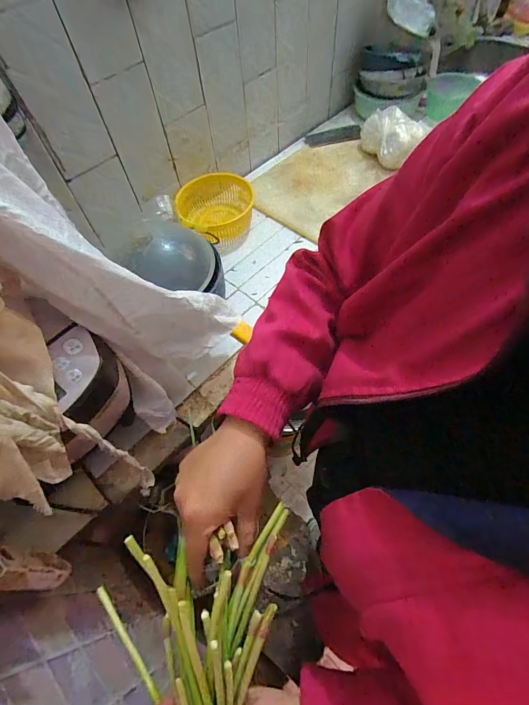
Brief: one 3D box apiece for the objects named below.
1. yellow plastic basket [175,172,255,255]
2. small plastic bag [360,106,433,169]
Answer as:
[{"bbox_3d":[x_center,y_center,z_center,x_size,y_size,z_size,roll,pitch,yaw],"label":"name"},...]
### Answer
[{"bbox_3d":[-0.119,-0.359,0.942,0.200,0.122,0.199,-10,58,-2],"label":"yellow plastic basket"},{"bbox_3d":[0.373,-0.619,1.011,0.144,0.100,0.137,-18,59,-6],"label":"small plastic bag"}]

